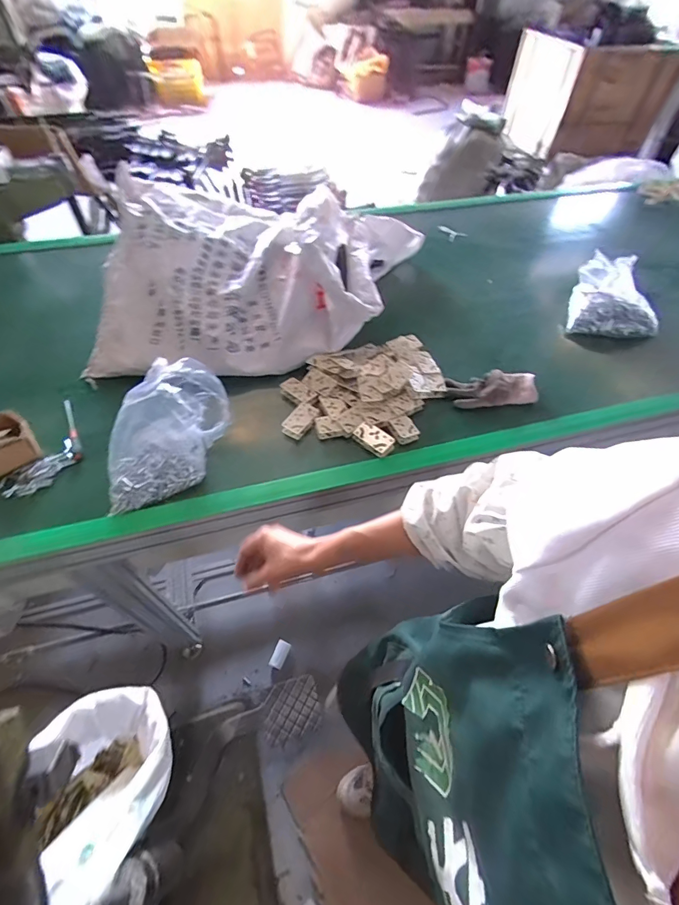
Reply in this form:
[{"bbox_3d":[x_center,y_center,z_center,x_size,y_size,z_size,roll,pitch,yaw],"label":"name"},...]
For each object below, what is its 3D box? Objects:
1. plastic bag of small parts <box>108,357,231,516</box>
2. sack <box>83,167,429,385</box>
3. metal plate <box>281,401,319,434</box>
[{"bbox_3d":[-0.303,-0.038,0.692,0.234,0.178,0.154,-17,56,-15],"label":"plastic bag of small parts"},{"bbox_3d":[-0.171,-0.463,0.992,0.746,0.212,0.608,4,53,1],"label":"sack"},{"bbox_3d":[-0.079,-0.071,0.825,0.046,0.011,0.081,28,57,17],"label":"metal plate"}]

